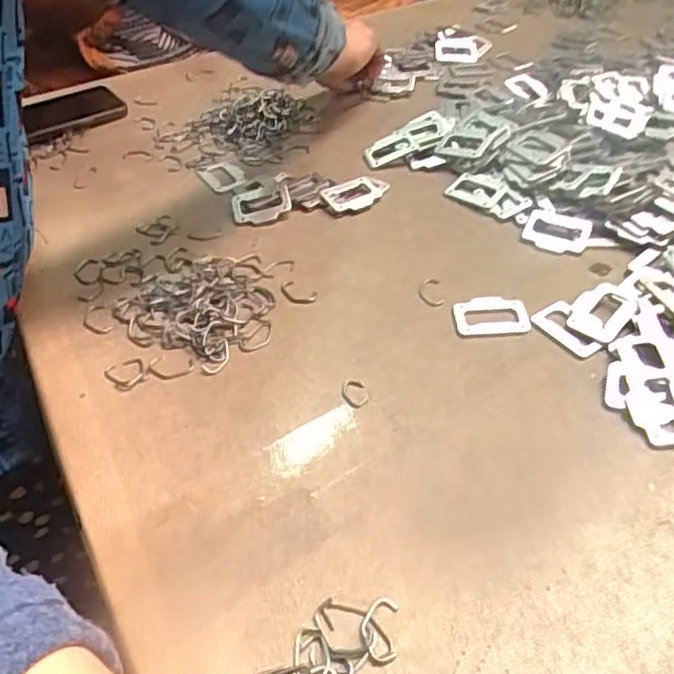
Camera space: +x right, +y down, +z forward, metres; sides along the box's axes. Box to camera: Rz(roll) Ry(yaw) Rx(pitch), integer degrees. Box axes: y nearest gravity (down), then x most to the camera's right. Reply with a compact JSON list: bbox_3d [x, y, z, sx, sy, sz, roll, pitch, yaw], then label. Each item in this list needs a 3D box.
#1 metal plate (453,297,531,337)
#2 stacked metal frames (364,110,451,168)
[{"bbox_3d":[0.113,-0.016,0.464,0.054,0.004,0.036,-4,44,-1],"label":"metal plate"},{"bbox_3d":[0.073,-0.202,0.644,0.098,0.005,0.046,-29,52,-10],"label":"stacked metal frames"}]

